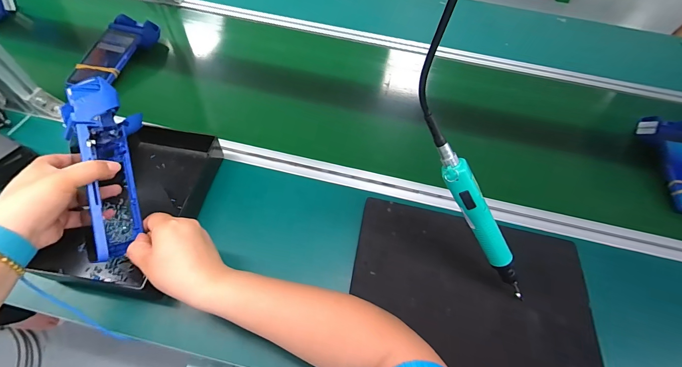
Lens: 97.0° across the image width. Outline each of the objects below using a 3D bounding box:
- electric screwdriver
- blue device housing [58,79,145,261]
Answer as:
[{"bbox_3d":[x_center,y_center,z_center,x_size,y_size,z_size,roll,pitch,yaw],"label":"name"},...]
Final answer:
[{"bbox_3d":[0.183,0.059,0.379,0.026,0.027,0.254,-47,114,-28],"label":"electric screwdriver"},{"bbox_3d":[-0.288,-0.014,0.387,0.055,0.098,0.217,-11,84,-11],"label":"blue device housing"}]

